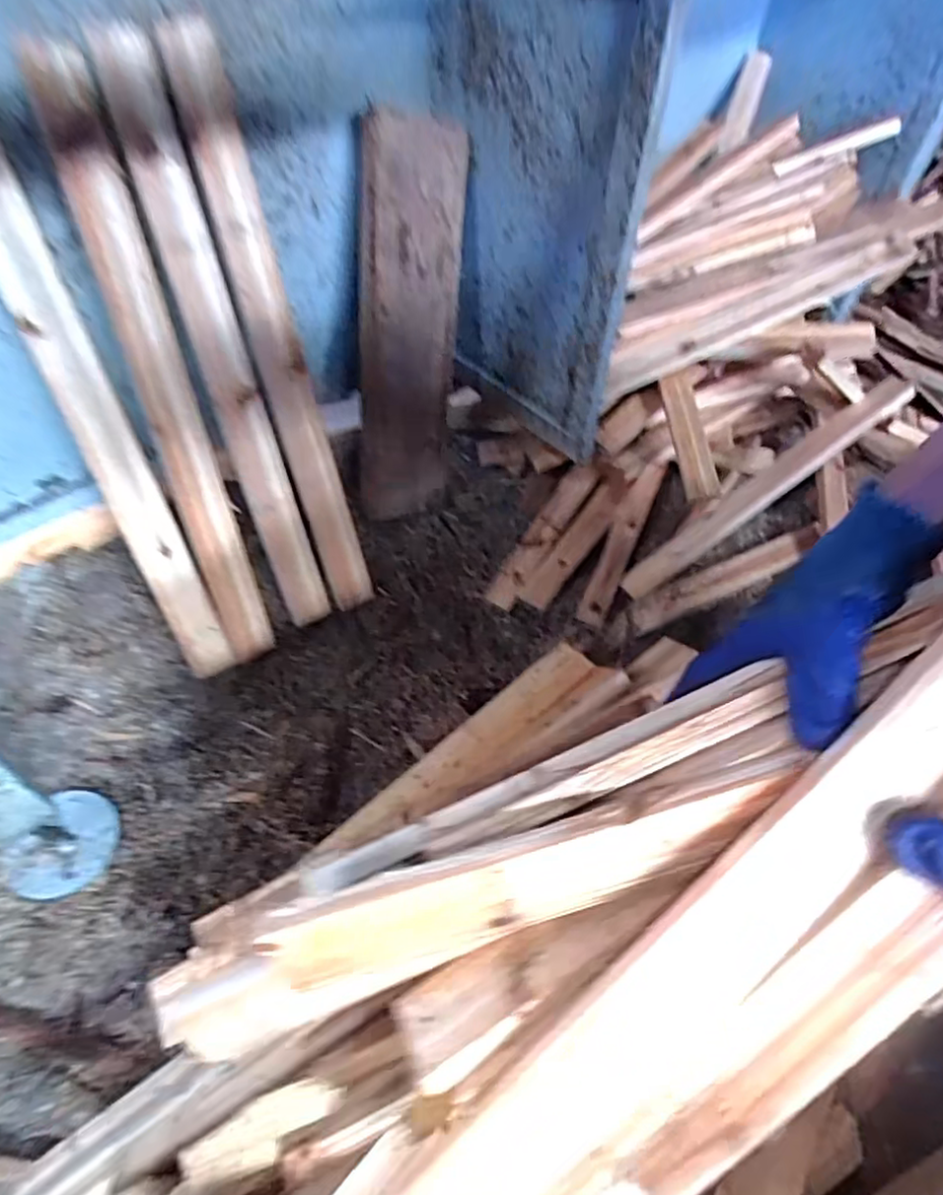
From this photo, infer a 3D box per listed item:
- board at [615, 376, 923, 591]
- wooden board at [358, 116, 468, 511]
[{"bbox_3d":[0.426,-0.158,0.959,0.498,0.027,0.048,-37,55,1],"label":"board"},{"bbox_3d":[-0.082,-0.339,0.882,0.145,0.492,0.022,-16,44,-26],"label":"wooden board"}]

